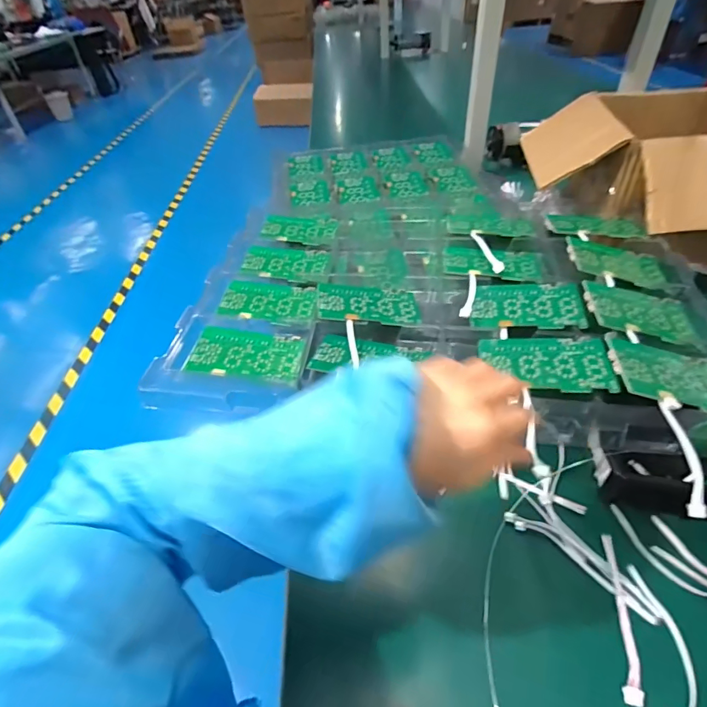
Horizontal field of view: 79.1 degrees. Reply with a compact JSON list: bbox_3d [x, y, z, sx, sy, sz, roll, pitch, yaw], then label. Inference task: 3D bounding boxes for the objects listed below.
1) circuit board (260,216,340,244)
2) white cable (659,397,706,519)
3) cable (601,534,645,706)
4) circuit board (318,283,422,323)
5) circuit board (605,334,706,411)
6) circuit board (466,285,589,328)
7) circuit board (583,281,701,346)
[{"bbox_3d":[-0.091,-0.213,0.734,0.124,0.007,0.079,8,48,3],"label":"circuit board"},{"bbox_3d":[0.308,0.092,0.396,0.016,0.016,0.110,1,63,6],"label":"white cable"},{"bbox_3d":[0.243,0.234,0.386,0.017,0.008,0.137,8,44,14],"label":"cable"},{"bbox_3d":[0.020,-0.065,0.557,0.131,0.005,0.076,3,40,-11],"label":"circuit board"},{"bbox_3d":[0.338,0.022,0.456,0.128,0.009,0.082,13,45,-2],"label":"circuit board"},{"bbox_3d":[0.218,-0.064,0.538,0.130,0.009,0.078,6,44,12],"label":"circuit board"},{"bbox_3d":[0.352,-0.054,0.528,0.132,0.006,0.088,11,46,-6],"label":"circuit board"}]

